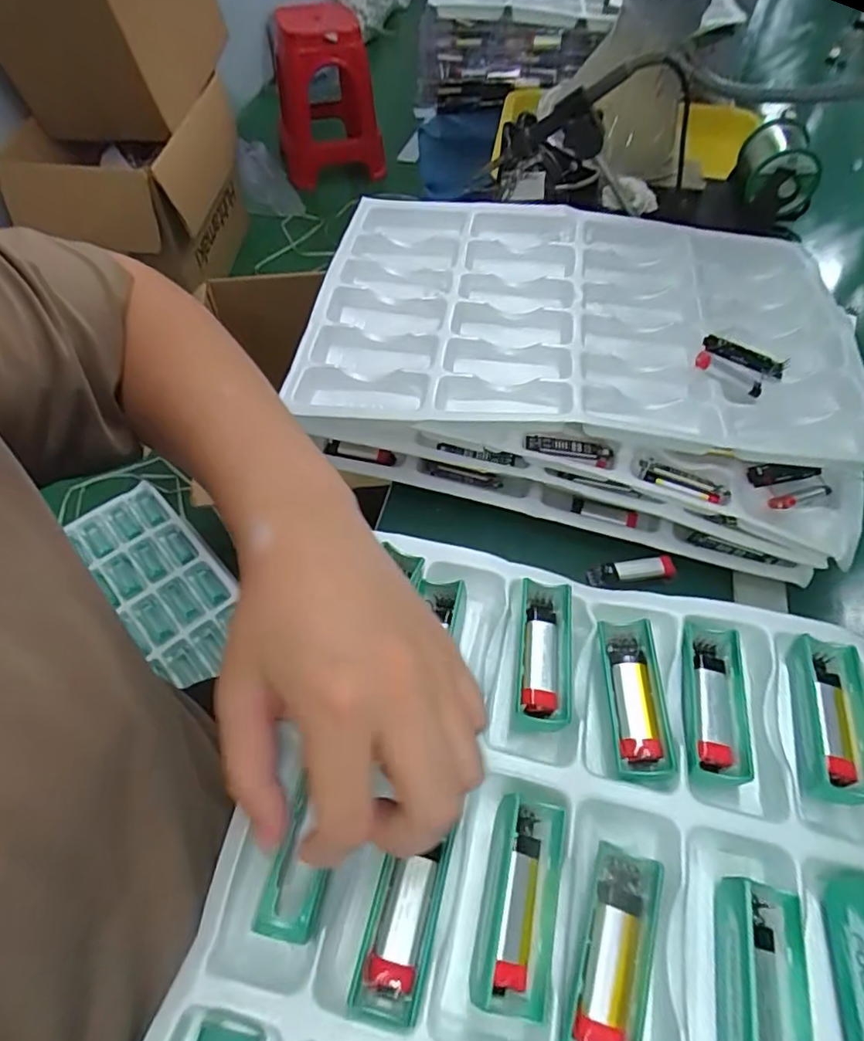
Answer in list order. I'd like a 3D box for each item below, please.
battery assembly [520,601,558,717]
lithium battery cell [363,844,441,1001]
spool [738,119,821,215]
[{"bbox_3d":[0.058,0.073,0.313,0.017,0.015,0.068,6,57,3],"label":"battery assembly"},{"bbox_3d":[-0.012,0.167,0.243,0.019,0.007,0.053,11,53,8],"label":"lithium battery cell"},{"bbox_3d":[0.367,-0.368,0.608,0.074,0.061,0.099,12,57,7],"label":"spool"}]

